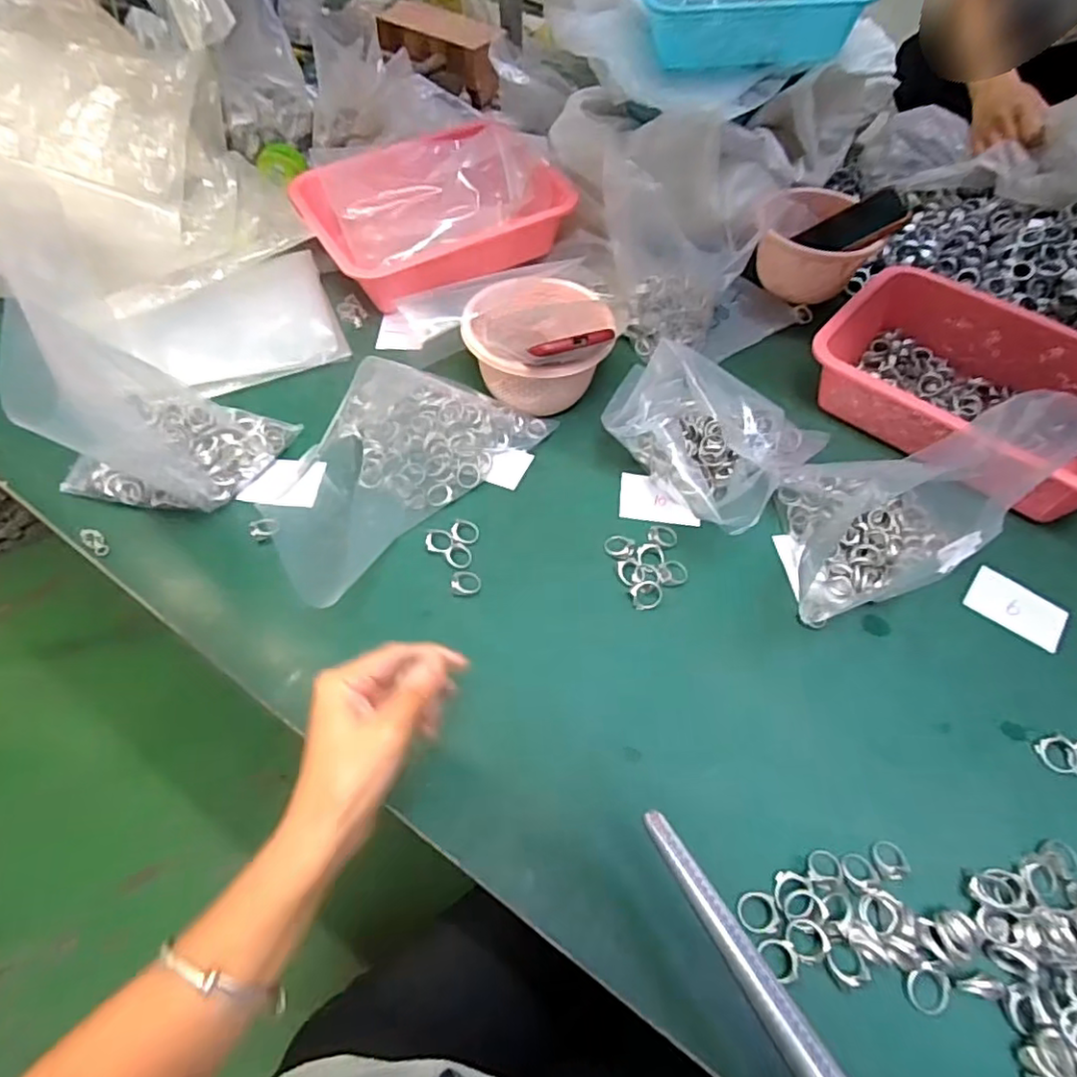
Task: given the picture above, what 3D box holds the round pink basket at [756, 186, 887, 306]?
[{"bbox_3d":[0.344,-0.367,0.796,0.154,0.074,0.143,1,56,-1],"label":"round pink basket"}]

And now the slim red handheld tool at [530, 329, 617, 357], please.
[{"bbox_3d":[0.032,-0.175,0.566,0.080,0.016,0.014,-17,58,-13],"label":"slim red handheld tool"}]

